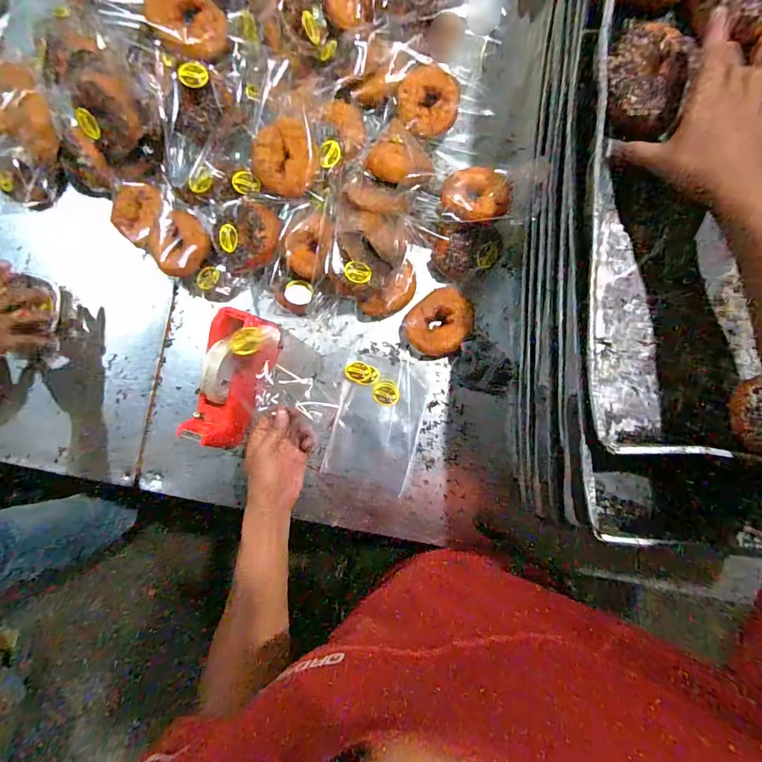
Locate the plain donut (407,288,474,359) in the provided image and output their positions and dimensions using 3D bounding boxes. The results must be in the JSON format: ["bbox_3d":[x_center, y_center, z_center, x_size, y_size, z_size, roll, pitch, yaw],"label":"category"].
[{"bbox_3d":[0.091,-0.087,0.654,0.100,0.022,0.088,-41,88,5],"label":"plain donut"}]

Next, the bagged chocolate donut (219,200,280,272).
[{"bbox_3d":[-0.196,-0.216,0.649,0.094,0.051,0.095,-5,92,5],"label":"bagged chocolate donut"}]

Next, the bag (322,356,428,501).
[{"bbox_3d":[-0.006,0.064,0.670,0.127,0.021,0.200,14,93,4],"label":"bag"}]

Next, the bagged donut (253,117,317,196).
[{"bbox_3d":[-0.136,-0.312,0.616,0.083,0.033,0.094,-23,90,5],"label":"bagged donut"}]

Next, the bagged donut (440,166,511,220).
[{"bbox_3d":[0.131,-0.269,0.626,0.082,0.033,0.115,-38,61,6],"label":"bagged donut"}]

